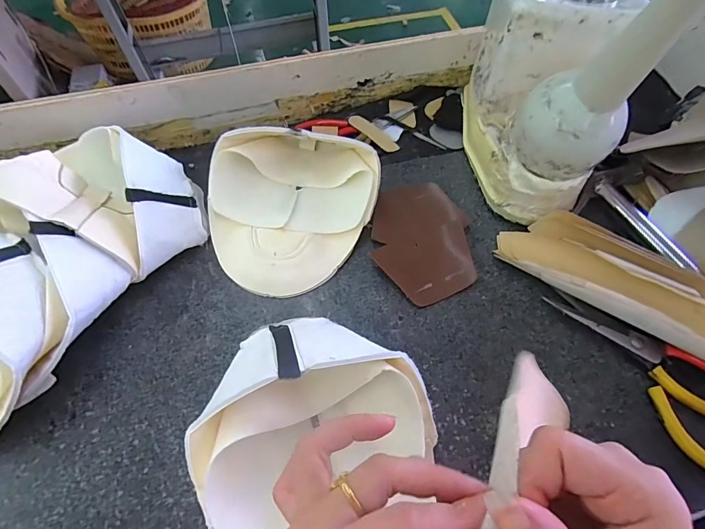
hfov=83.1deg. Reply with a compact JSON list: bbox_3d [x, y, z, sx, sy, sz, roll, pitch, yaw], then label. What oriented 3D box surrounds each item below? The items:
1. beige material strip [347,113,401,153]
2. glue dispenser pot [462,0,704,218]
[{"bbox_3d":[0.026,-0.176,0.533,0.023,0.005,0.082,-38,71,-24],"label":"beige material strip"},{"bbox_3d":[0.200,-0.208,0.396,0.119,0.253,0.252,8,60,6],"label":"glue dispenser pot"}]

